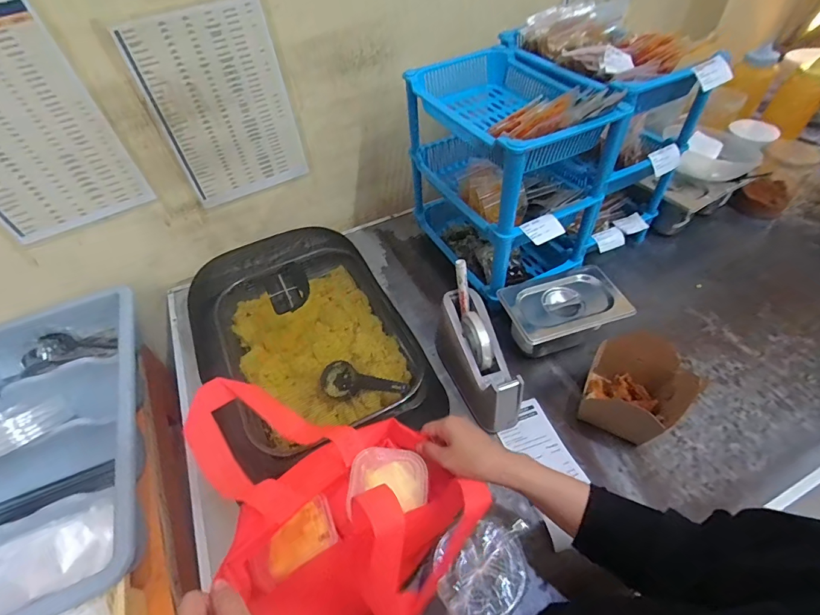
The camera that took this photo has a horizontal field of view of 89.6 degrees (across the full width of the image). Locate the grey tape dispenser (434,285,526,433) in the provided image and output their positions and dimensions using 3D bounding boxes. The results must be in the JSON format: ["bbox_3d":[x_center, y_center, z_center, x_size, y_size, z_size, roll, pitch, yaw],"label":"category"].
[{"bbox_3d":[0.097,0.076,0.615,0.069,0.101,0.188,-15,50,-8],"label":"grey tape dispenser"}]

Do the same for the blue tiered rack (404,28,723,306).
[{"bbox_3d":[0.237,-0.251,0.716,0.377,0.331,0.300,-24,52,-15],"label":"blue tiered rack"}]

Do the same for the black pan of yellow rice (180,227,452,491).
[{"bbox_3d":[-0.187,0.046,0.689,0.324,0.105,0.423,-24,52,-15],"label":"black pan of yellow rice"}]

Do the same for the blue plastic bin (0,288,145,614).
[{"bbox_3d":[-0.529,0.196,0.596,0.281,0.092,0.494,-19,51,-11],"label":"blue plastic bin"}]

